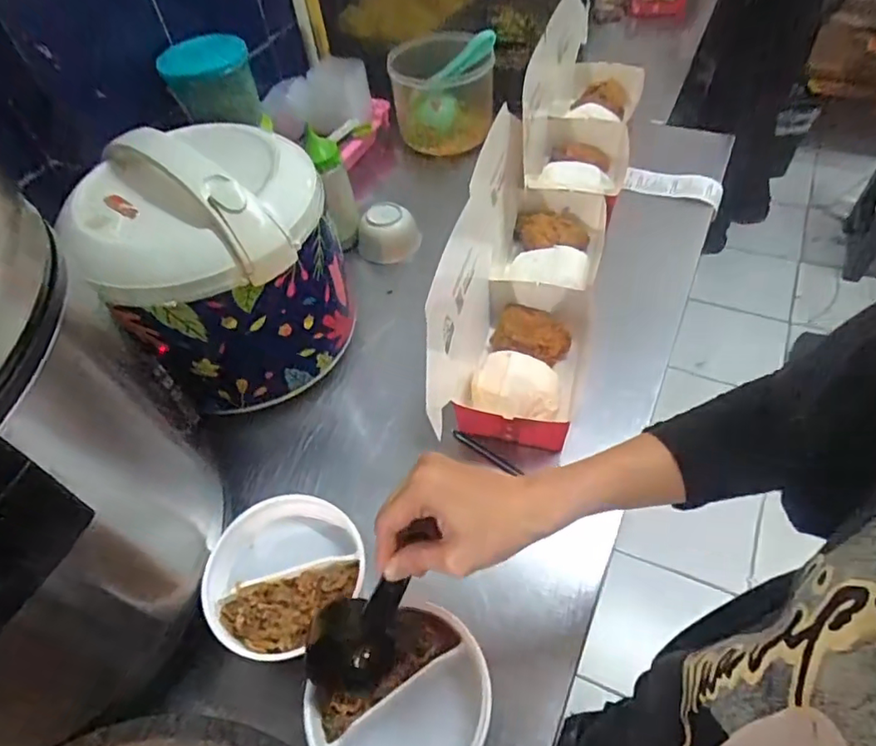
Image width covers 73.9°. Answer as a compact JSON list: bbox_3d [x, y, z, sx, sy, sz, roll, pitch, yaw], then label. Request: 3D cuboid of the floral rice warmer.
[{"bbox_3d":[-0.215,-0.111,0.601,0.222,0.220,0.200,-20,52,-9],"label":"floral rice warmer"}]

